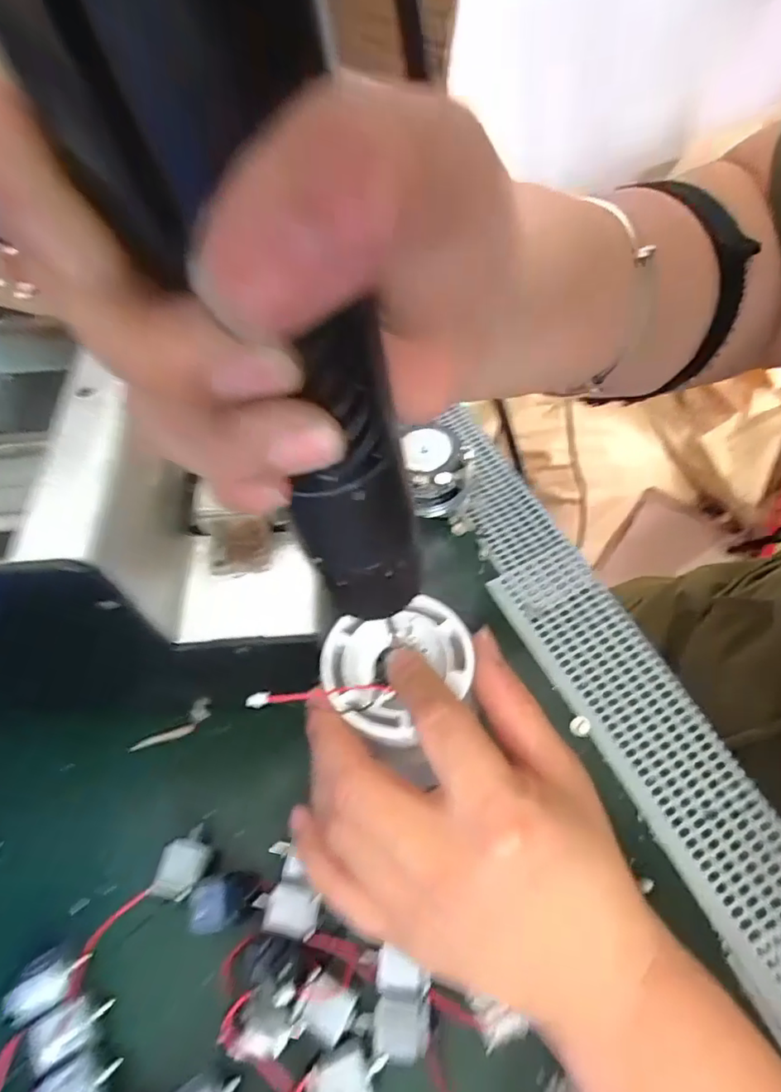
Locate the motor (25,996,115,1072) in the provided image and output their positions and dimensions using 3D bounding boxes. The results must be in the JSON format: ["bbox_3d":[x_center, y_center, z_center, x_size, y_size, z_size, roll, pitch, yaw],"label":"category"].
[{"bbox_3d":[-0.120,0.180,0.211,0.023,0.022,0.016,-31,62,-19],"label":"motor"}]

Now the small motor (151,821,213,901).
[{"bbox_3d":[-0.087,0.137,0.243,0.018,0.023,0.027,10,62,13],"label":"small motor"}]

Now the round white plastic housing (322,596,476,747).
[{"bbox_3d":[0.002,0.046,0.208,0.054,0.018,0.053,0,57,-1],"label":"round white plastic housing"}]

